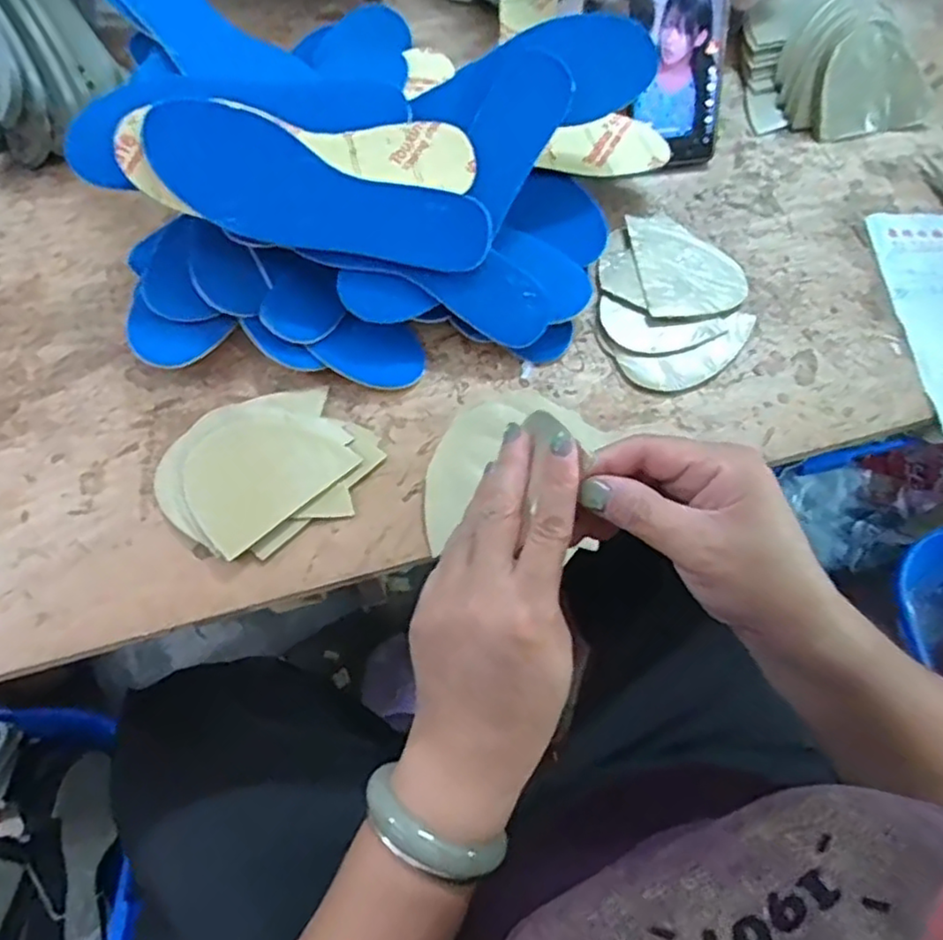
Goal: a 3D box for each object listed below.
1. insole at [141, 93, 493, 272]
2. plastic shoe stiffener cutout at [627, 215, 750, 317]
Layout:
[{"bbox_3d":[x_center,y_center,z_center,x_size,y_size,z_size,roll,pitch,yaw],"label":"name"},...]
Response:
[{"bbox_3d":[-0.100,-0.179,0.446,0.222,0.008,0.071,18,100,-11],"label":"insole"},{"bbox_3d":[0.170,-0.161,0.523,0.080,0.007,0.108,0,57,-4],"label":"plastic shoe stiffener cutout"}]

